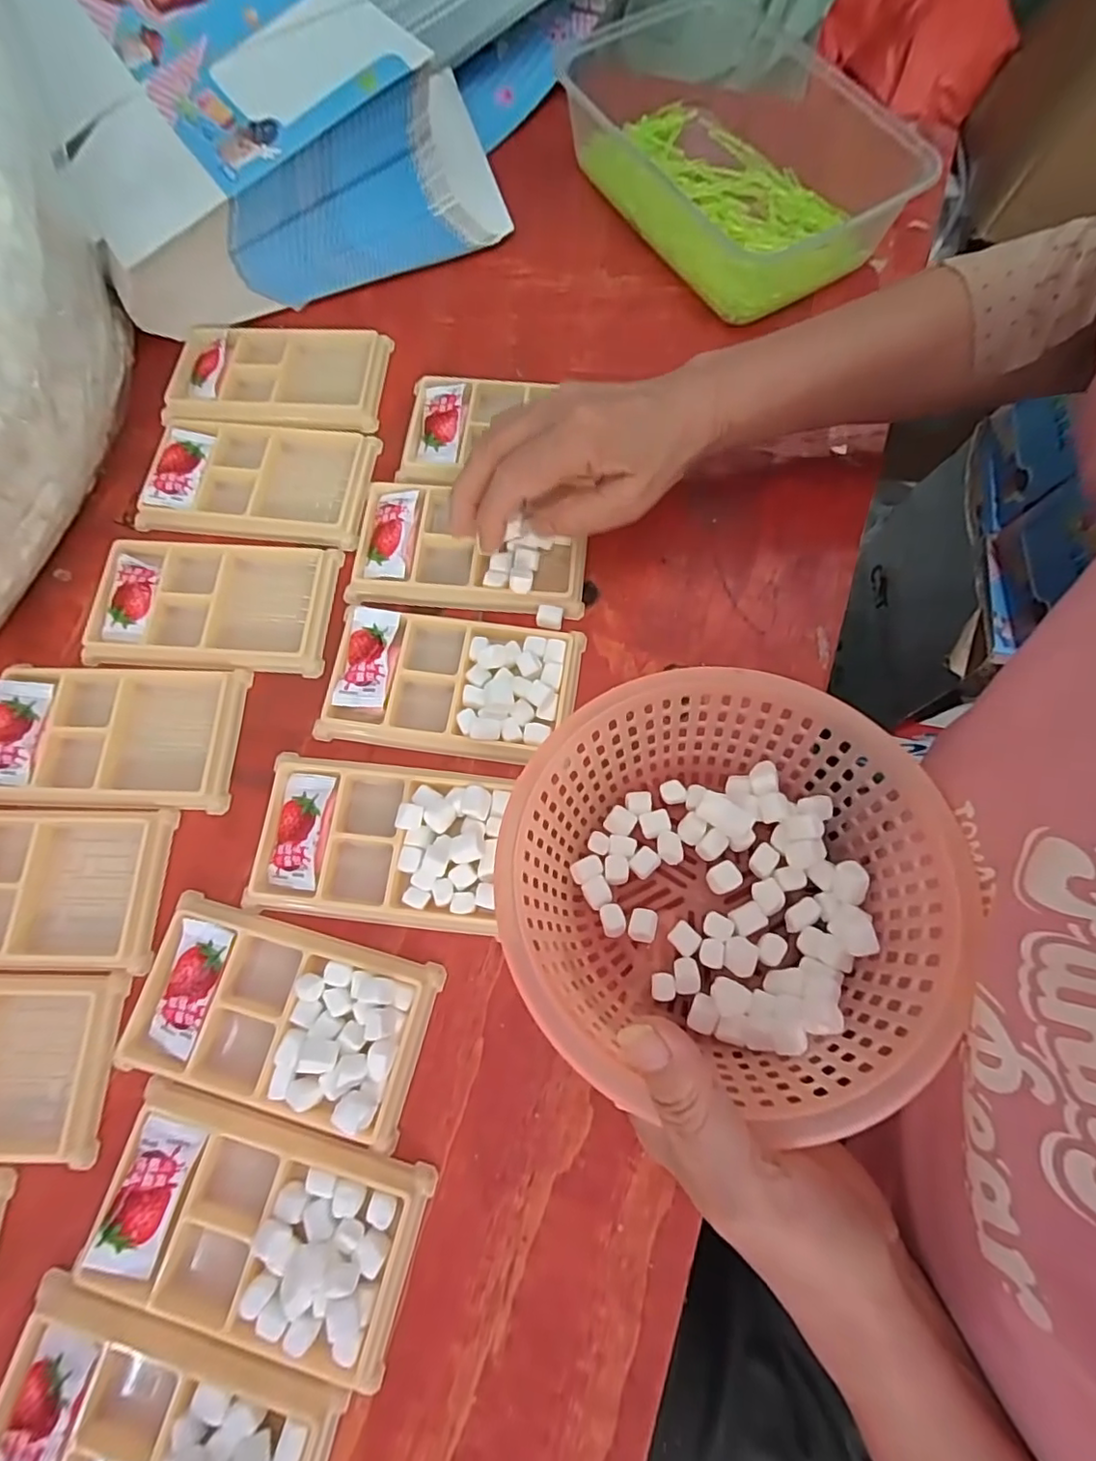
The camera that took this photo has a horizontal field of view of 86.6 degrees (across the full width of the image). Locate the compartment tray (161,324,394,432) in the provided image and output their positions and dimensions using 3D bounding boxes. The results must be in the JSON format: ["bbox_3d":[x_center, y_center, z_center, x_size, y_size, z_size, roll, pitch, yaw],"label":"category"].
[{"bbox_3d":[-0.174,-0.230,0.376,0.130,0.013,0.077,1,74,1],"label":"compartment tray"}]

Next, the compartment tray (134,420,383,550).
[{"bbox_3d":[-0.179,-0.156,0.358,0.133,0.012,0.080,4,74,2],"label":"compartment tray"}]

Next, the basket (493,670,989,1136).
[{"bbox_3d":[0.066,0.056,0.245,0.163,0.084,0.159,0,74,0],"label":"basket"}]

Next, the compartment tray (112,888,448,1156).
[{"bbox_3d":[-0.125,0.131,0.267,0.132,0.018,0.074,15,74,5],"label":"compartment tray"}]

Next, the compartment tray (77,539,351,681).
[{"bbox_3d":[-0.193,-0.074,0.334,0.131,0.010,0.077,3,74,1],"label":"compartment tray"}]

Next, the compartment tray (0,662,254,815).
[{"bbox_3d":[-0.232,0.001,0.313,0.124,0.010,0.080,1,74,1],"label":"compartment tray"}]

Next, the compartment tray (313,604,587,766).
[{"bbox_3d":[-0.052,-0.028,0.315,0.132,0.016,0.077,7,74,3],"label":"compartment tray"}]

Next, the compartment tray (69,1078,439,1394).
[{"bbox_3d":[-0.123,0.209,0.244,0.131,0.017,0.075,16,74,5],"label":"compartment tray"}]

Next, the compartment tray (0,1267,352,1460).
[{"bbox_3d":[-0.155,0.278,0.223,0.136,0.016,0.079,15,74,5],"label":"compartment tray"}]

